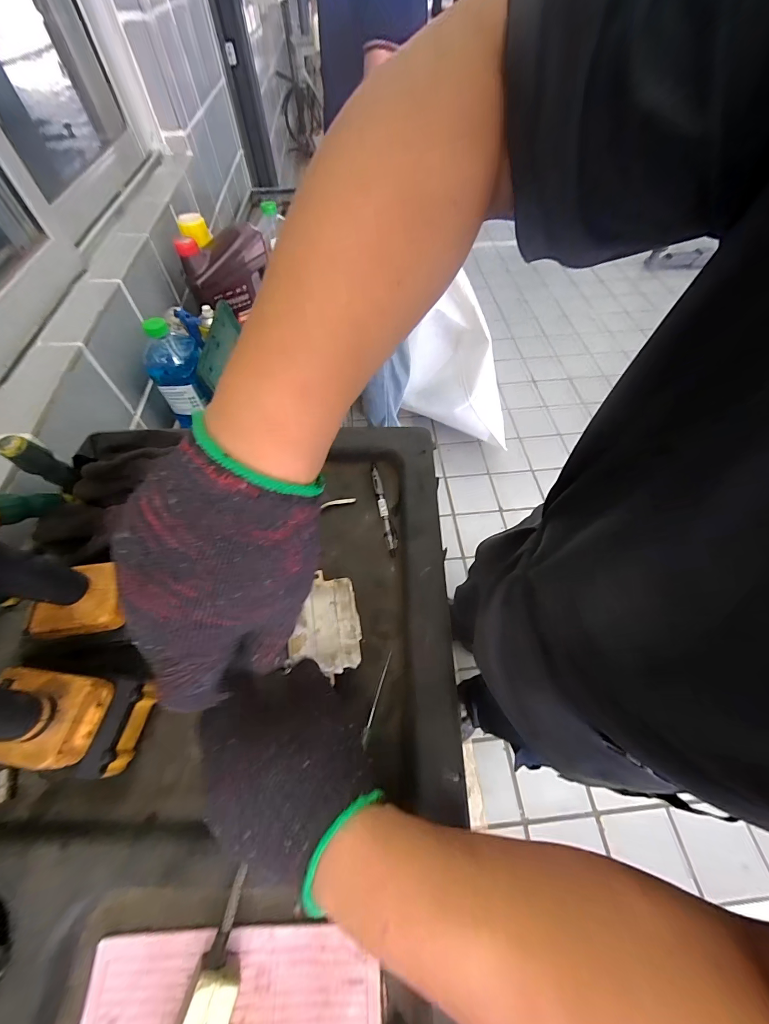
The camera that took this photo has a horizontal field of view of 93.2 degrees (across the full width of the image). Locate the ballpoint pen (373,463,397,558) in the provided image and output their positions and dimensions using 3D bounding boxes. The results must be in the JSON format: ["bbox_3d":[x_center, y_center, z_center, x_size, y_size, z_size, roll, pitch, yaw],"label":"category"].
[{"bbox_3d":[-0.002,-0.004,0.465,0.013,0.012,0.134,-11,58,-6],"label":"ballpoint pen"}]

